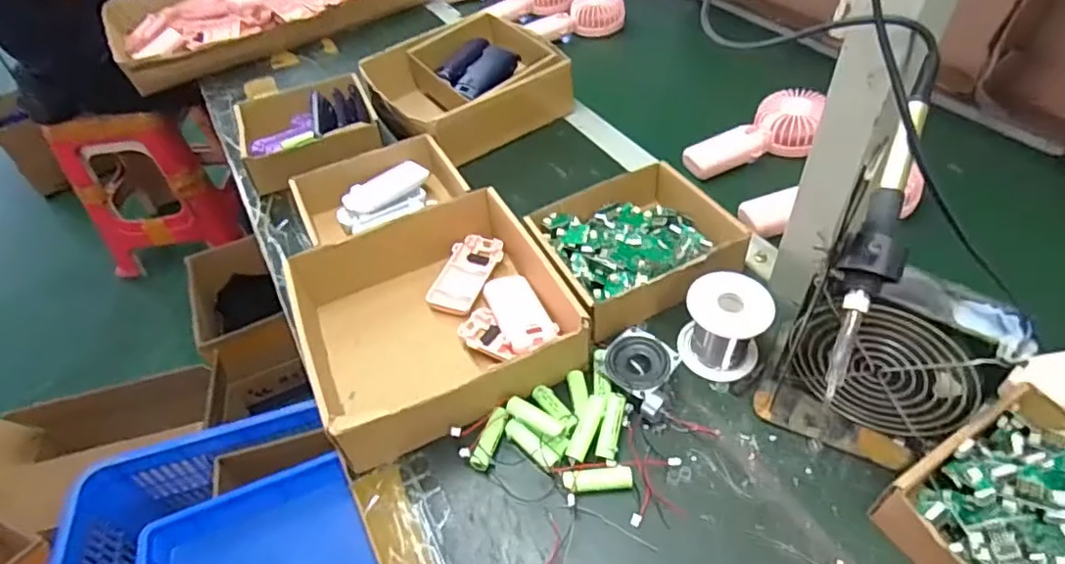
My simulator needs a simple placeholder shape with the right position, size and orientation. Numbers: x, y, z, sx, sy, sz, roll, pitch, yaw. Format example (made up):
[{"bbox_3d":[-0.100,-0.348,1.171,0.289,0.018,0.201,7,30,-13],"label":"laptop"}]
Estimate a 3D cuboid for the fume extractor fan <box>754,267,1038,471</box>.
[{"bbox_3d":[0.243,0.060,0.413,0.135,0.124,0.072,20,53,23],"label":"fume extractor fan"}]

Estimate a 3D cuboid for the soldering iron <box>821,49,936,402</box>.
[{"bbox_3d":[0.197,-0.035,0.332,0.029,0.028,0.202,17,82,21],"label":"soldering iron"}]

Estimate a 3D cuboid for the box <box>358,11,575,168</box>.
[{"bbox_3d":[-0.088,-0.259,0.791,0.216,0.075,0.216,-32,52,-21],"label":"box"}]

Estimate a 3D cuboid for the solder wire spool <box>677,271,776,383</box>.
[{"bbox_3d":[0.157,0.037,0.486,0.064,0.066,0.058,16,51,20],"label":"solder wire spool"}]

